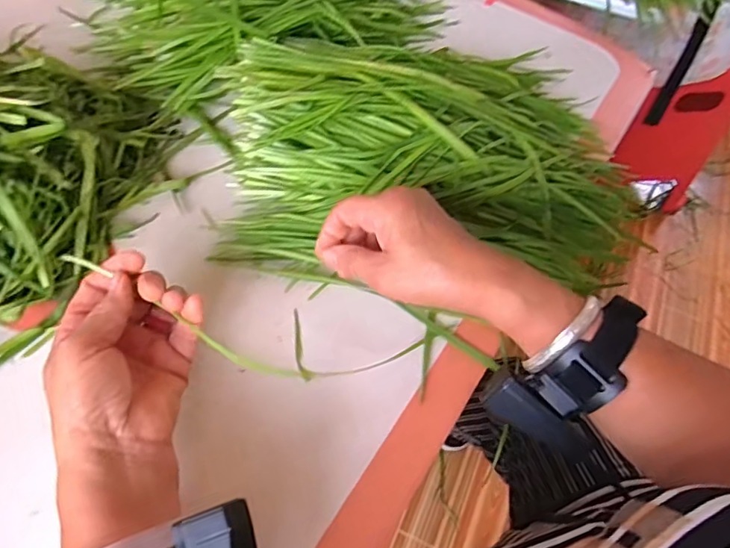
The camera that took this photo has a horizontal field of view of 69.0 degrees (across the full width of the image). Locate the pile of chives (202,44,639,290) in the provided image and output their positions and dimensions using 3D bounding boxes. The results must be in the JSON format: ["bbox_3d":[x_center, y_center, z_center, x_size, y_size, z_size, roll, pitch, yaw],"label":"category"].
[{"bbox_3d":[0.068,-0.119,0.462,0.354,0.081,0.232,3,56,-3],"label":"pile of chives"}]

